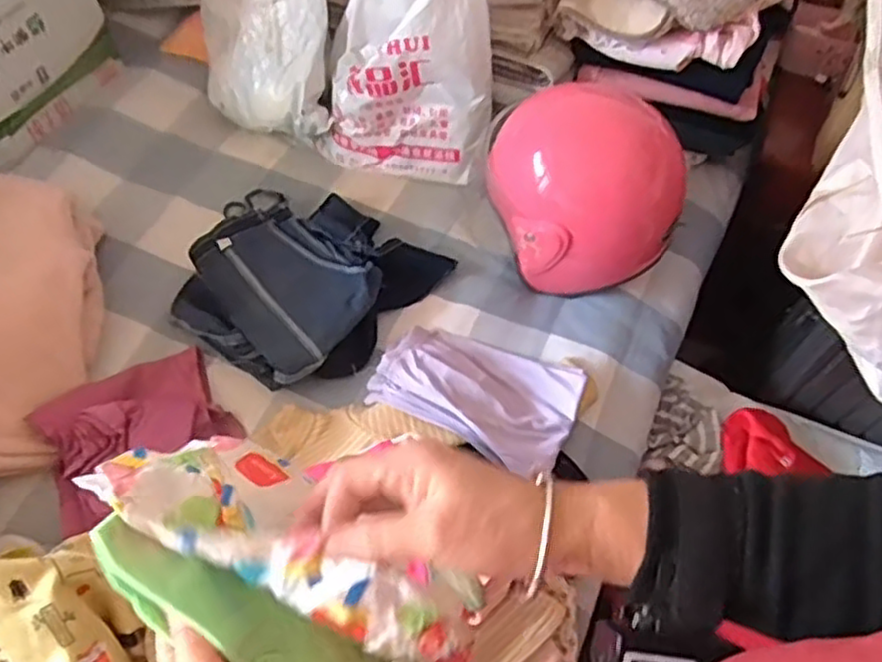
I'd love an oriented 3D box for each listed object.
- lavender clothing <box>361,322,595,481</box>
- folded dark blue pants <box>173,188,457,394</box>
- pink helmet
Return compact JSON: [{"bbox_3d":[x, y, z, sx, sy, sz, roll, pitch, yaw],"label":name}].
[{"bbox_3d":[0.042,0.080,0.873,0.240,0.070,0.168,21,60,11],"label":"lavender clothing"},{"bbox_3d":[-0.195,-0.077,0.965,0.314,0.057,0.290,32,63,17],"label":"folded dark blue pants"},{"bbox_3d":[0.180,-0.189,0.938,0.214,0.176,0.204,1,58,-1],"label":"pink helmet"}]

